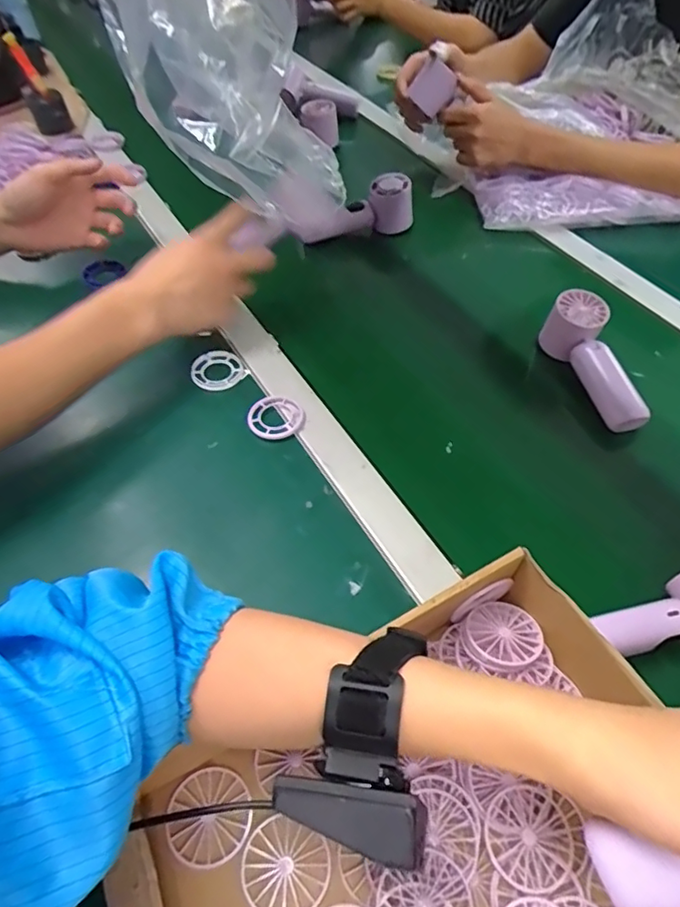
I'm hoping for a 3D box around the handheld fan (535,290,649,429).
[{"bbox_3d":[0.258,-0.097,0.564,0.056,0.048,0.150,-7,53,-6],"label":"handheld fan"}]

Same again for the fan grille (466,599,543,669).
[{"bbox_3d":[0.112,0.123,0.383,0.049,0.012,0.048,-32,60,-23],"label":"fan grille"}]

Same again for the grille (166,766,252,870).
[{"bbox_3d":[-0.079,0.219,0.337,0.047,0.008,0.049,4,44,-4],"label":"grille"}]

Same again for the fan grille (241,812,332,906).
[{"bbox_3d":[-0.031,0.237,0.318,0.048,0.004,0.046,0,53,0],"label":"fan grille"}]

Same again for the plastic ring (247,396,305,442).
[{"bbox_3d":[-0.062,-0.036,0.542,0.054,0.005,0.048,-15,54,-12],"label":"plastic ring"}]

